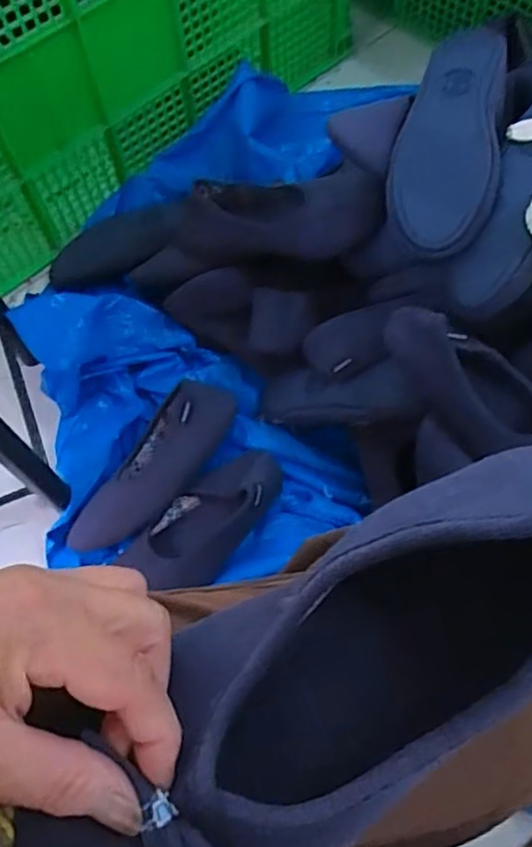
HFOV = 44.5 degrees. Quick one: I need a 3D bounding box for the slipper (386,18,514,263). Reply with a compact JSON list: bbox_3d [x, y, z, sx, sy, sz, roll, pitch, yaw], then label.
[{"bbox_3d":[0.185,-0.282,0.647,0.100,0.061,0.239,14,87,10],"label":"slipper"}]

